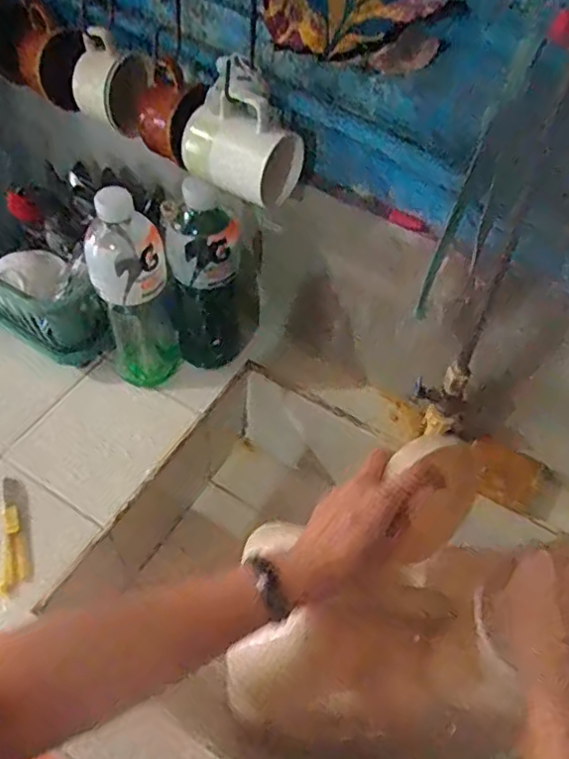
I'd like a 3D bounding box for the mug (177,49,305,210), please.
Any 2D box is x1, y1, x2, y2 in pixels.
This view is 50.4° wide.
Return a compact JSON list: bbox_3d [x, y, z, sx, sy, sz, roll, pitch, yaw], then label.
[{"bbox_3d":[-0.040,-0.252,0.632,0.111,0.116,0.087,34,61,18],"label":"mug"}]

